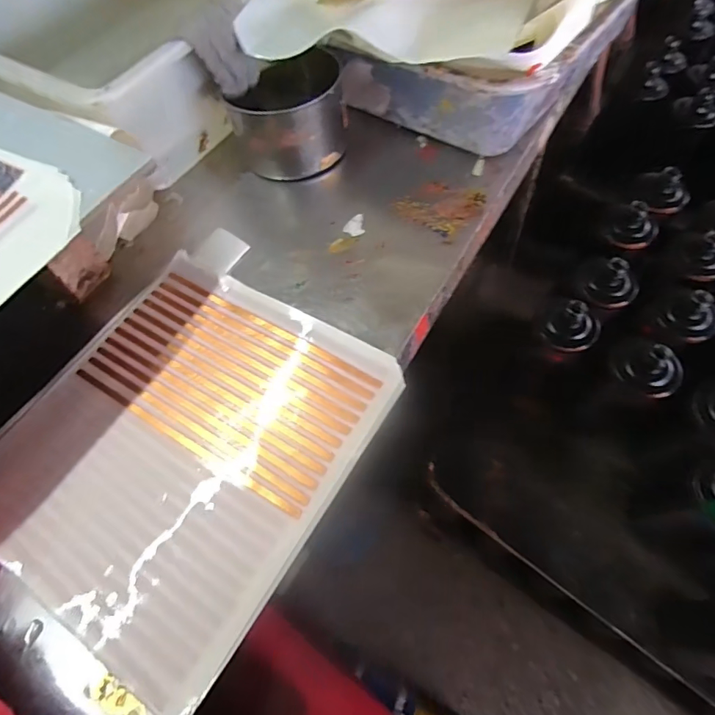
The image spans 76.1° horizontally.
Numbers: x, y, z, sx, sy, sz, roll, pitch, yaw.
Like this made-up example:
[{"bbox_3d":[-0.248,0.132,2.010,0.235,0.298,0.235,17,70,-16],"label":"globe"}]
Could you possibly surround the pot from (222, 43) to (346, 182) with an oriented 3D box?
[{"bbox_3d":[-0.082,-0.281,0.540,0.119,0.089,0.124,-1,62,1],"label":"pot"}]

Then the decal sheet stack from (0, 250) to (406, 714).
[{"bbox_3d":[-0.150,0.066,0.390,0.276,0.031,0.297,29,67,16],"label":"decal sheet stack"}]

